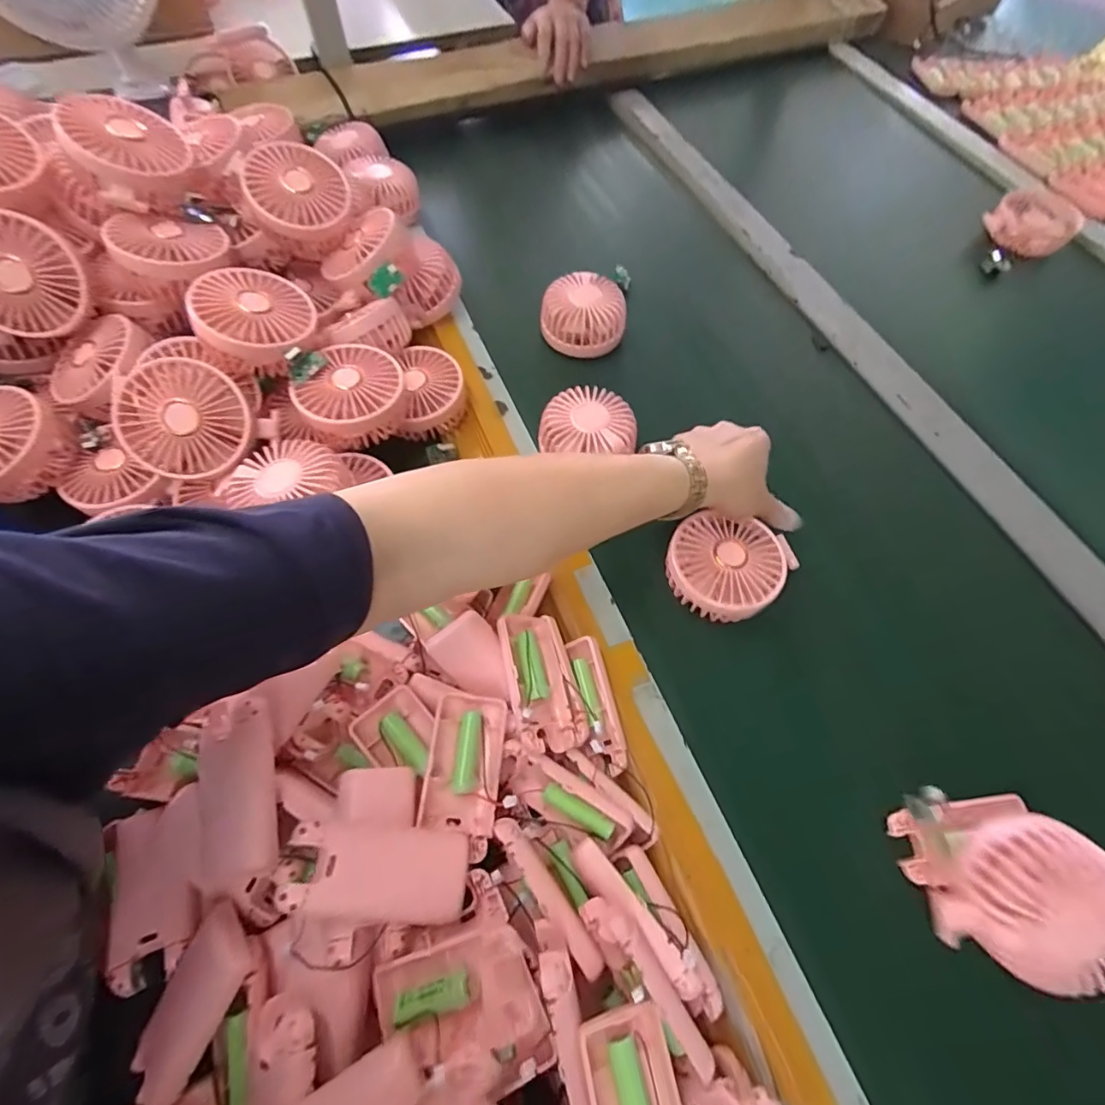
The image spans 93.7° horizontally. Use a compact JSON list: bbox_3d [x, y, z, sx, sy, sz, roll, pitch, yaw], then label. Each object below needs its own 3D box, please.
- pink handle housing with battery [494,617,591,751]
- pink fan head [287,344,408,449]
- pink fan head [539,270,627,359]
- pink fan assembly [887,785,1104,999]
[{"bbox_3d":[-0.010,0.089,0.359,0.056,0.012,0.095,4,56,-40],"label":"pink handle housing with battery"},{"bbox_3d":[-0.171,-0.134,0.445,0.088,0.050,0.087,-13,65,-7],"label":"pink fan head"},{"bbox_3d":[0.035,-0.256,0.556,0.084,0.044,0.084,0,64,0],"label":"pink fan head"},{"bbox_3d":[0.282,0.204,0.319,0.113,0.055,0.102,-12,58,32],"label":"pink fan assembly"}]

